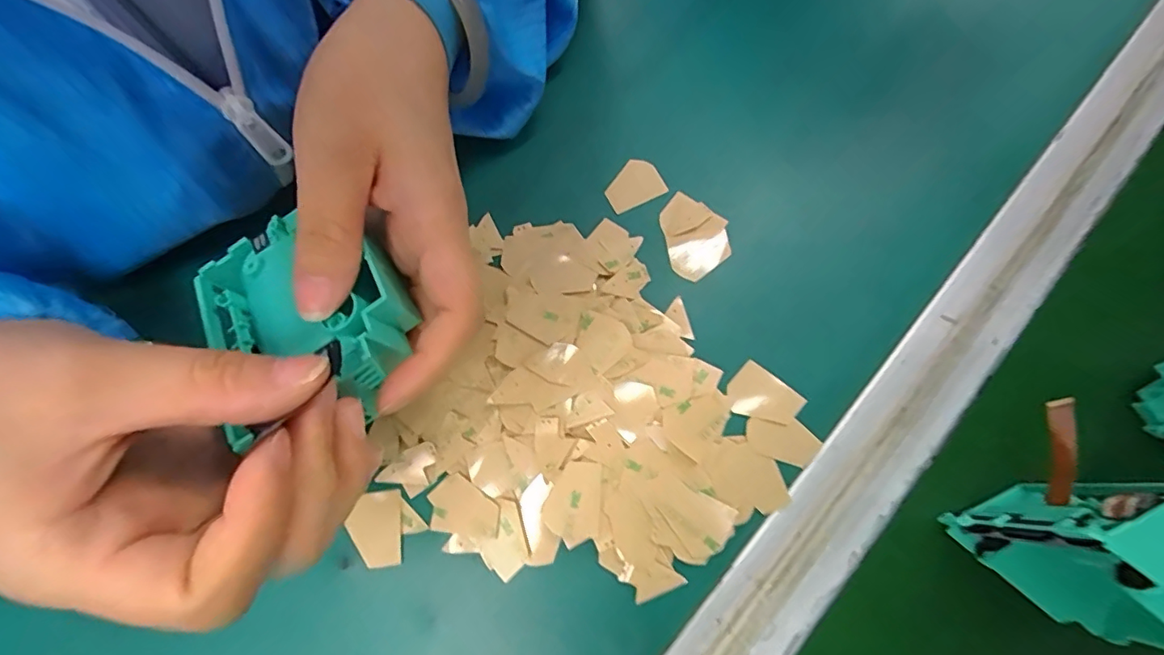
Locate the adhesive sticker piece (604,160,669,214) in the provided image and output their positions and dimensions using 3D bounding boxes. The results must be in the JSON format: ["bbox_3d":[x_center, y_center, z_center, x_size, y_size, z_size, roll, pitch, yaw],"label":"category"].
[{"bbox_3d":[0.025,-0.072,0.270,0.029,0.004,0.023,-26,76,-7],"label":"adhesive sticker piece"}]

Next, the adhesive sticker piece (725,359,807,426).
[{"bbox_3d":[0.079,0.031,0.237,0.030,0.004,0.024,39,77,20],"label":"adhesive sticker piece"}]

